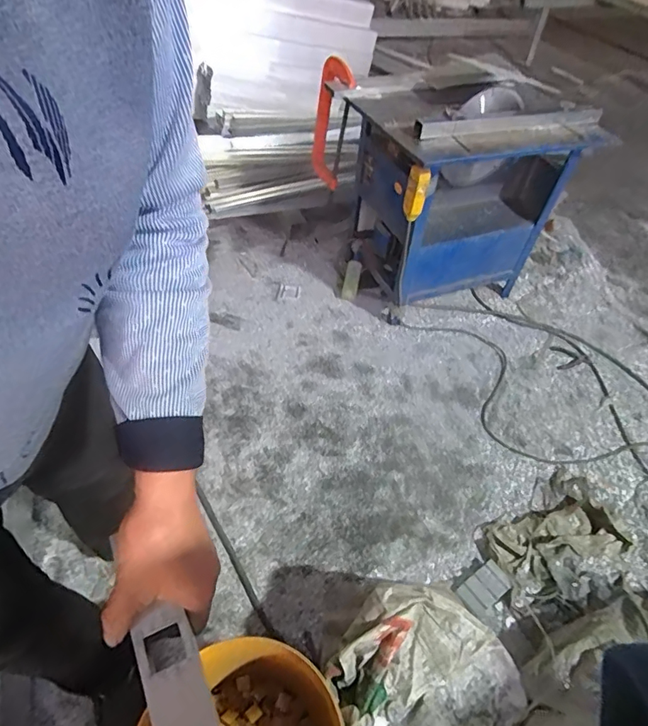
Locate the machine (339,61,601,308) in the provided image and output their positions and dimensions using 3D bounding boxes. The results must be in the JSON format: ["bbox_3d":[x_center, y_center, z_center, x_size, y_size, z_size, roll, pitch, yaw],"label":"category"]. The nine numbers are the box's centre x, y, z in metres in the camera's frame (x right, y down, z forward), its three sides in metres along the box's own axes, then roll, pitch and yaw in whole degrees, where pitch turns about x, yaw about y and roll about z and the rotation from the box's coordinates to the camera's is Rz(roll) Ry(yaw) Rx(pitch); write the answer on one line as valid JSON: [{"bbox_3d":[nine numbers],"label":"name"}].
[{"bbox_3d":[0.398,-0.532,1.608,0.582,0.667,0.511,-24,56,-24],"label":"machine"}]

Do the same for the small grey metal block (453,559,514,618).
[{"bbox_3d":[0.378,0.535,1.143,0.132,0.025,0.075,-26,57,-25],"label":"small grey metal block"}]

